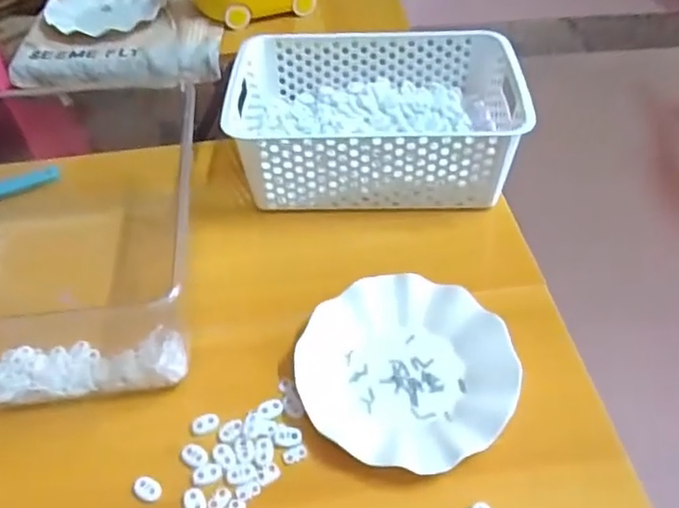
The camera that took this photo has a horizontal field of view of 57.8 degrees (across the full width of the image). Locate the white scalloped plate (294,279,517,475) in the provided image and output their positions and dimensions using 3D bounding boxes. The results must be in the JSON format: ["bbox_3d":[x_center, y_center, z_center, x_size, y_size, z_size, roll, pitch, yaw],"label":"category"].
[{"bbox_3d":[0.057,0.097,0.529,0.179,0.024,0.175,-1,47,1],"label":"white scalloped plate"}]

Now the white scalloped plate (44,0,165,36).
[{"bbox_3d":[-0.387,-0.407,1.015,0.183,0.022,0.176,-1,47,1],"label":"white scalloped plate"}]

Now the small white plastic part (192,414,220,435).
[{"bbox_3d":[-0.111,0.139,0.509,0.023,0.004,0.017,-13,47,-10],"label":"small white plastic part"}]

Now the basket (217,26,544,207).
[{"bbox_3d":[0.039,-0.153,0.703,0.306,0.107,0.207,-1,47,1],"label":"basket"}]

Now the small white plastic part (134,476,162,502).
[{"bbox_3d":[-0.148,0.181,0.474,0.023,0.004,0.015,19,50,18],"label":"small white plastic part"}]

